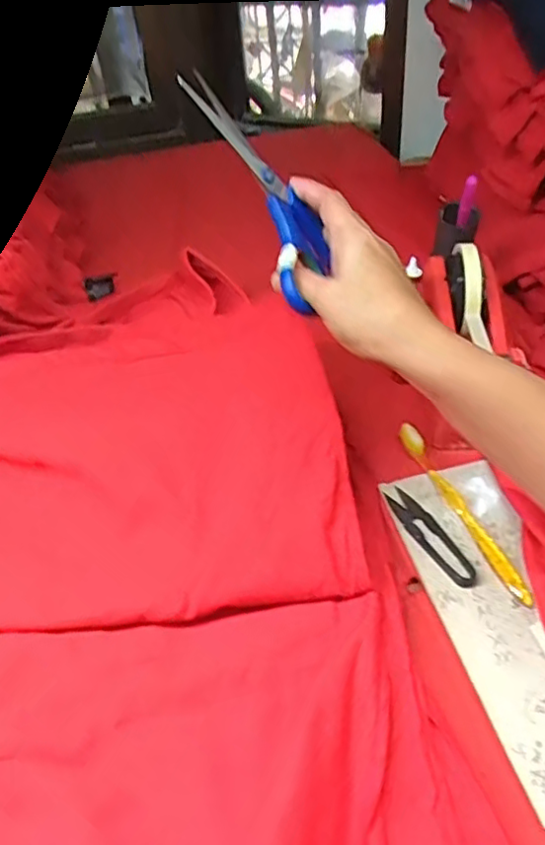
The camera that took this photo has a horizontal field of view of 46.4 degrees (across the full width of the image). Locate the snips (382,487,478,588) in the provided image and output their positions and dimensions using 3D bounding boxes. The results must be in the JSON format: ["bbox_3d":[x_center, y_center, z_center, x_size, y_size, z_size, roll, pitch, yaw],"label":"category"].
[{"bbox_3d":[0.121,0.086,0.493,0.023,0.006,0.100,-20,42,-16],"label":"snips"}]

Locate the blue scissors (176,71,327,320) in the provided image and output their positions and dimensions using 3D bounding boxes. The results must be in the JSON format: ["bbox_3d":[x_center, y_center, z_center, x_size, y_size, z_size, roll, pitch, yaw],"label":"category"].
[{"bbox_3d":[-0.009,-0.152,0.419,0.052,0.163,0.014,-39,10,-33],"label":"blue scissors"}]

